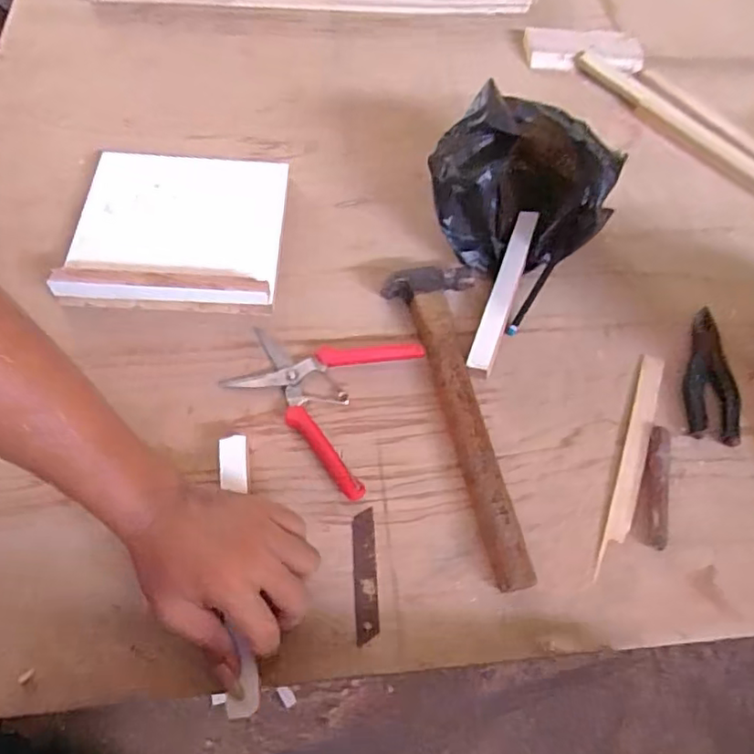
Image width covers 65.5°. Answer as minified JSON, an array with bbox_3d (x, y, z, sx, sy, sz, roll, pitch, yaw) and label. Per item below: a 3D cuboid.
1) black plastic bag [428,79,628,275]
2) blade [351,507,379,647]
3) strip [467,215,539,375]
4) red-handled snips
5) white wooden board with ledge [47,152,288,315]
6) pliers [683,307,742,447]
[{"bbox_3d":[0.138,-0.186,0.588,0.167,0.130,0.120,2,63,-3],"label":"black plastic bag"},{"bbox_3d":[-0.009,0.155,0.463,0.019,0.004,0.099,-2,63,-4],"label":"blade"},{"bbox_3d":[0.128,-0.088,0.587,0.024,0.021,0.198,20,64,6],"label":"strip"},{"bbox_3d":[-0.055,0.011,0.525,0.151,0.016,0.151,22,64,7],"label":"red-handled snips"},{"bbox_3d":[-0.200,-0.160,0.596,0.204,0.039,0.201,2,63,-3],"label":"white wooden board with ledge"},{"bbox_3d":[0.325,-0.002,0.568,0.051,0.007,0.139,13,63,3],"label":"pliers"}]

